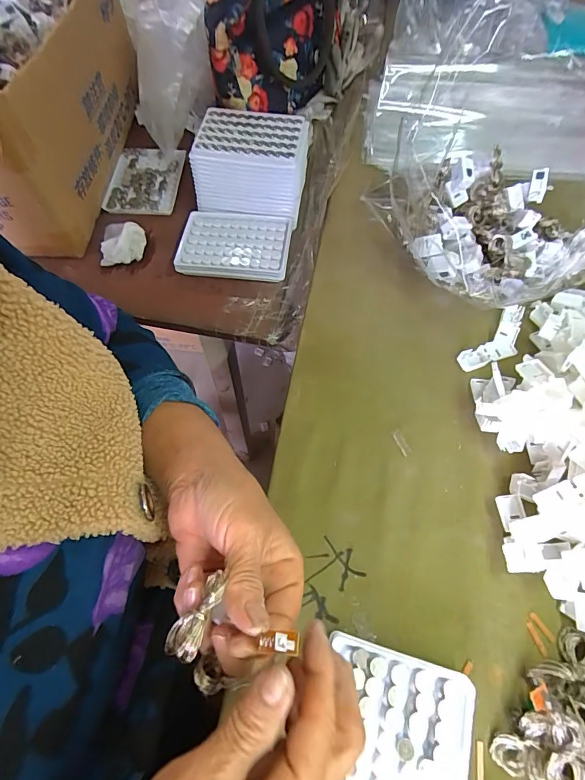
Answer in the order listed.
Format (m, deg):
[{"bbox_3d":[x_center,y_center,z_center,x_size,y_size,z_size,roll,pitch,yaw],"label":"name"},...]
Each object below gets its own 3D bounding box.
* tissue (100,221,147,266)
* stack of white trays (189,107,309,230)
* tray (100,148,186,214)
[{"bbox_3d":[-0.207,-0.183,0.498,0.055,0.031,0.061,-9,64,-5],"label":"tissue"},{"bbox_3d":[-0.047,-0.280,0.509,0.137,0.076,0.098,7,61,4],"label":"stack of white trays"},{"bbox_3d":[-0.201,-0.289,0.560,0.095,0.016,0.122,6,61,6],"label":"tray"}]

